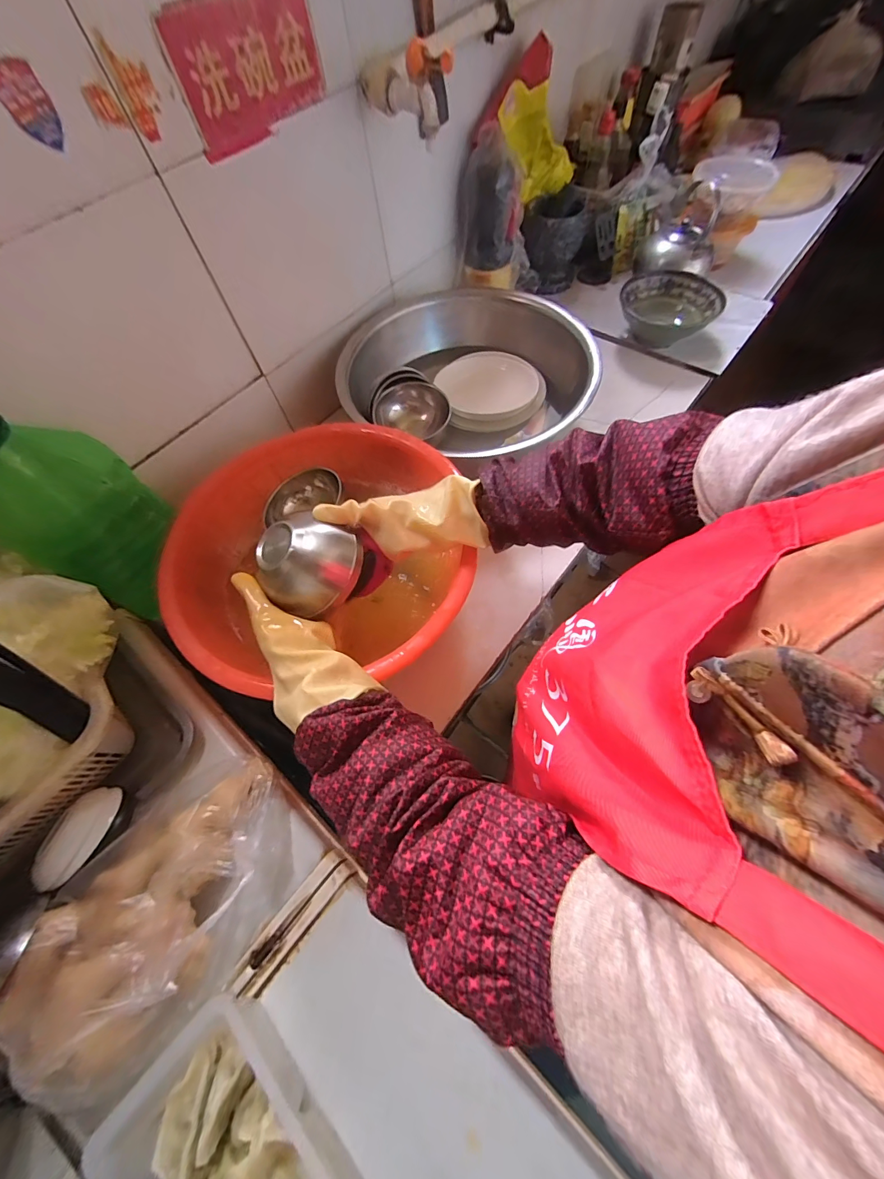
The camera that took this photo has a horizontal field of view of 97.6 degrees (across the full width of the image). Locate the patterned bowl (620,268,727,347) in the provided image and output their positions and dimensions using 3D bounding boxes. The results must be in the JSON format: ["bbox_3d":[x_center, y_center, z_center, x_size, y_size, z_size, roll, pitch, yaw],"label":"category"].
[{"bbox_3d":[0.464,-0.574,0.810,0.187,0.088,0.151,13,64,10],"label":"patterned bowl"}]

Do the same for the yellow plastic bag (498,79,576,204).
[{"bbox_3d":[0.182,-0.884,0.777,0.054,0.213,0.101,50,117,24],"label":"yellow plastic bag"}]

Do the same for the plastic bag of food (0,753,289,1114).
[{"bbox_3d":[-0.267,0.306,0.370,0.160,0.091,0.269,31,69,18],"label":"plastic bag of food"}]

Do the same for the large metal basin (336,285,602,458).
[{"bbox_3d":[0.048,-0.385,0.745,0.434,0.144,0.434,-2,63,3],"label":"large metal basin"}]

